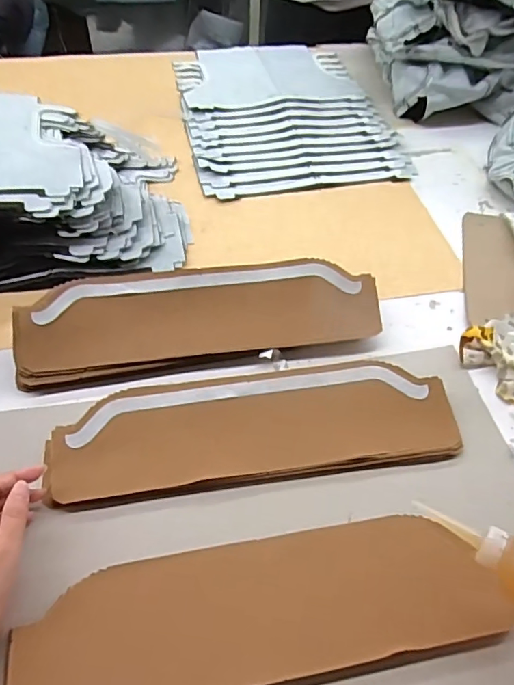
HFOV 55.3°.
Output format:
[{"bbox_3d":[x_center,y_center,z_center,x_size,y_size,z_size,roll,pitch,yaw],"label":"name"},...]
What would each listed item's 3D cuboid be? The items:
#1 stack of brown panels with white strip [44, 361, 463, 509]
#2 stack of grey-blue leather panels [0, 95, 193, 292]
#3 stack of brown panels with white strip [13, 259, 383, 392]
[{"bbox_3d":[0.000,0.082,0.522,0.411,0.030,0.128,-7,54,-5],"label":"stack of brown panels with white strip"},{"bbox_3d":[-0.340,-0.229,0.702,0.453,0.104,0.340,-8,54,-9],"label":"stack of grey-blue leather panels"},{"bbox_3d":[-0.065,-0.037,0.588,0.414,0.033,0.119,-9,79,-7],"label":"stack of brown panels with white strip"}]

